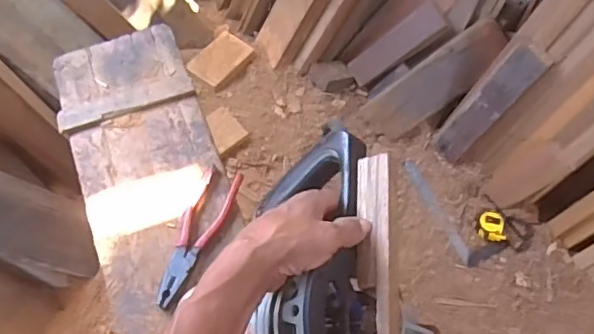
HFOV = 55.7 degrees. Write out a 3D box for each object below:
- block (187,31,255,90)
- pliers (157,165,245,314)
[{"bbox_3d":[-0.200,-0.286,1.492,0.106,0.020,0.164,37,67,15],"label":"block"},{"bbox_3d":[-0.127,0.087,0.716,0.056,0.022,0.193,19,64,7],"label":"pliers"}]

